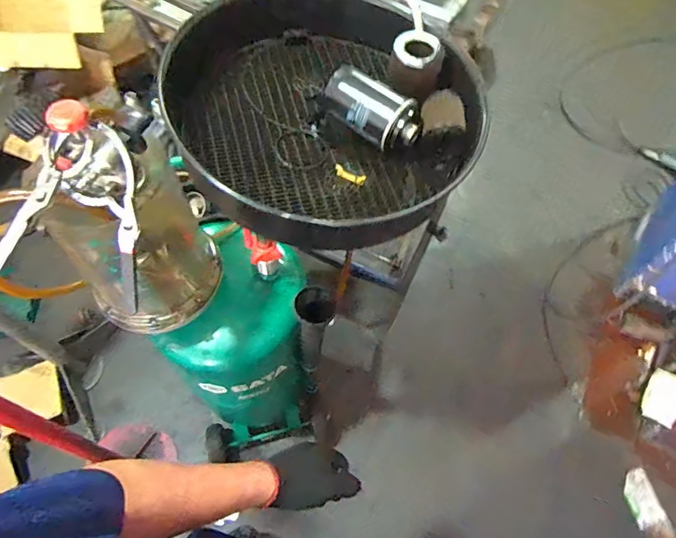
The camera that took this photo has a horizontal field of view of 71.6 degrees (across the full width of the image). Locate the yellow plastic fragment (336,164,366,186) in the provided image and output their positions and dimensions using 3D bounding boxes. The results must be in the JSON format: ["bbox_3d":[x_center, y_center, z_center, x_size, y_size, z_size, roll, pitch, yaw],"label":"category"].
[{"bbox_3d":[0.016,-0.129,0.642,0.045,0.004,0.018,24,61,11],"label":"yellow plastic fragment"}]

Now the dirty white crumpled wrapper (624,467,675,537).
[{"bbox_3d":[0.983,0.773,1.476,0.094,0.053,0.258,-6,60,-6],"label":"dirty white crumpled wrapper"}]

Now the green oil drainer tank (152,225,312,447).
[{"bbox_3d":[-0.241,0.236,1.250,0.303,0.677,0.293,-1,59,-3],"label":"green oil drainer tank"}]

